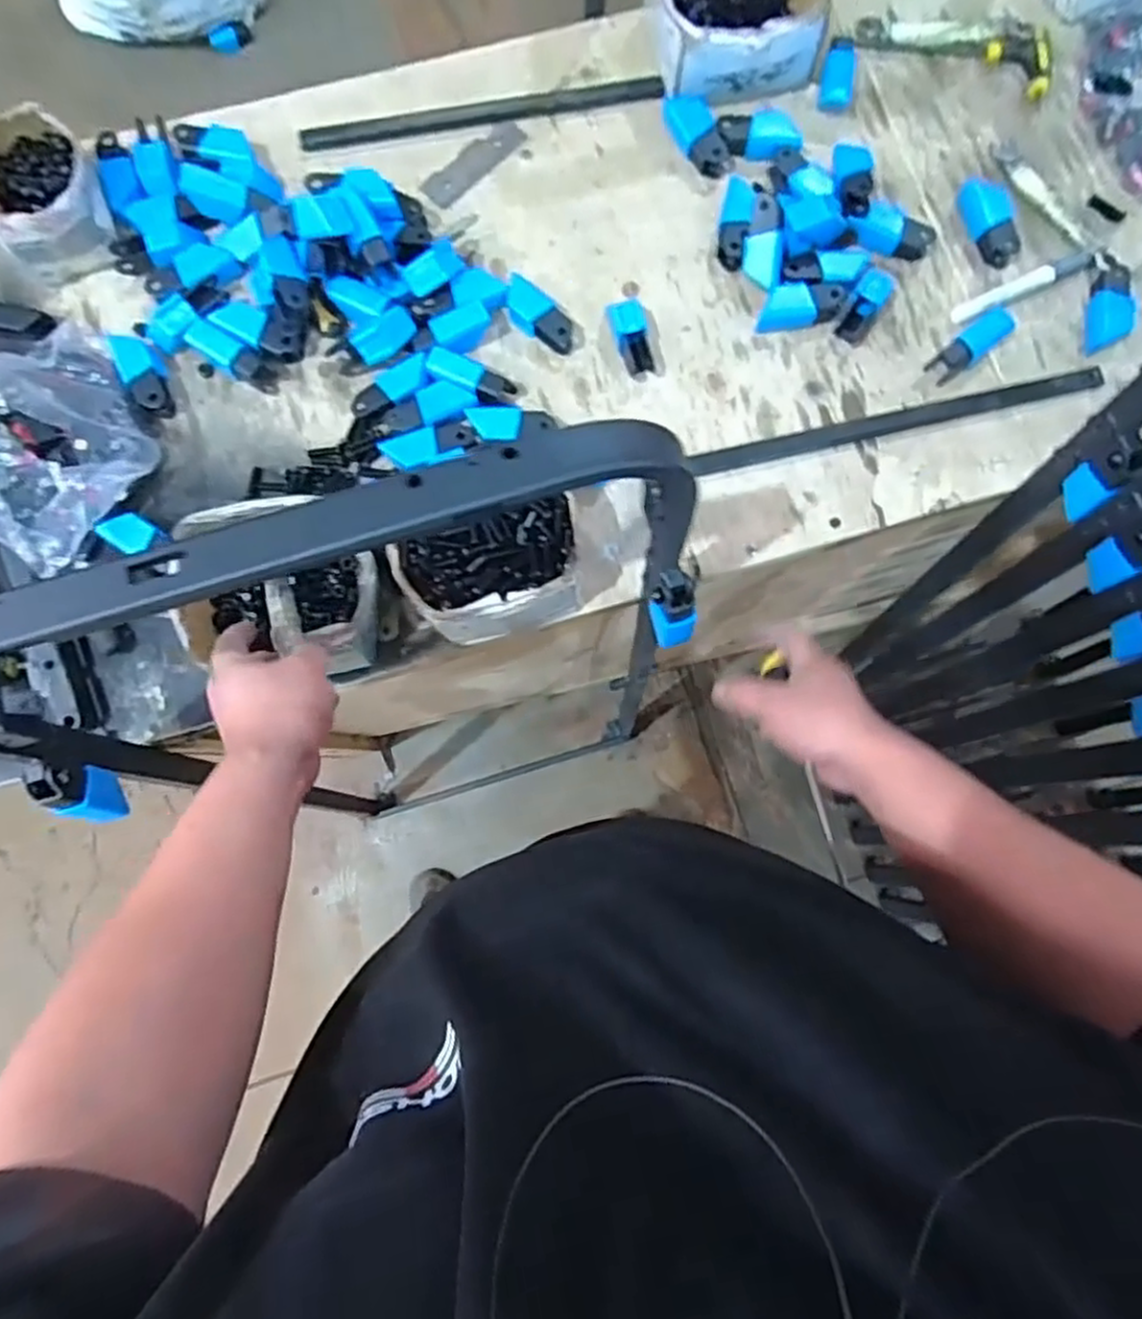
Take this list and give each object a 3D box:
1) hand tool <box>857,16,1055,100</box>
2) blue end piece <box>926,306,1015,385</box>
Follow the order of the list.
[{"bbox_3d":[0.407,-0.654,0.796,0.202,0.024,0.069,13,82,2],"label":"hand tool"},{"bbox_3d":[0.388,-0.304,0.724,0.085,0.031,0.029,-38,80,4],"label":"blue end piece"}]

